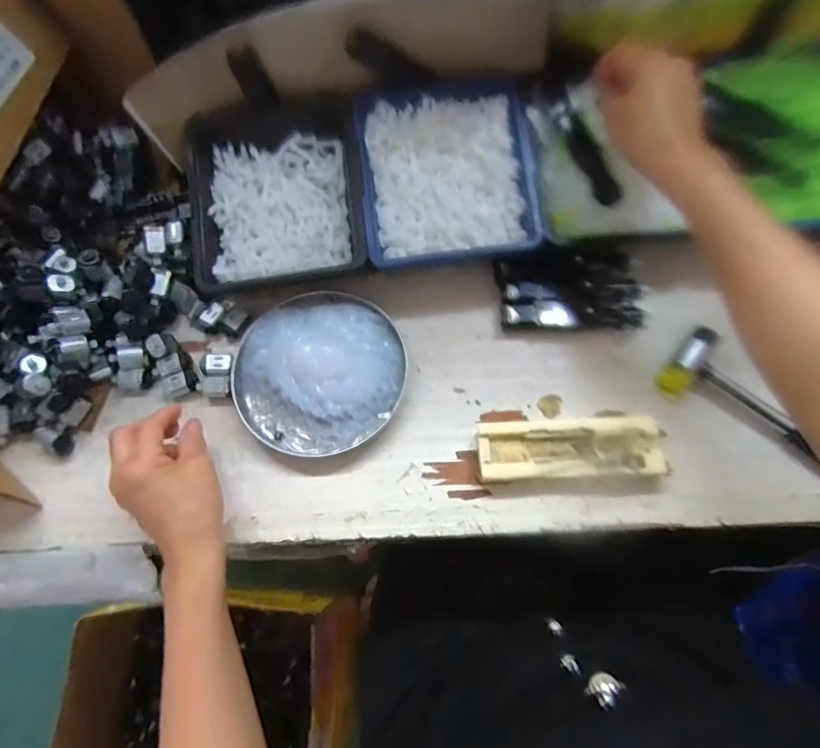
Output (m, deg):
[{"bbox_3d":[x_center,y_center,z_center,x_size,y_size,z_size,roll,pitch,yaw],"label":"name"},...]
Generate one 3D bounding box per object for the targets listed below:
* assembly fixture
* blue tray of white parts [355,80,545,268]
[{"bbox_3d":[0.125,0.060,0.398,0.140,0.025,0.045,-3,71,1],"label":"assembly fixture"},{"bbox_3d":[0.031,-0.177,0.441,0.145,0.037,0.162,-5,71,0],"label":"blue tray of white parts"}]

